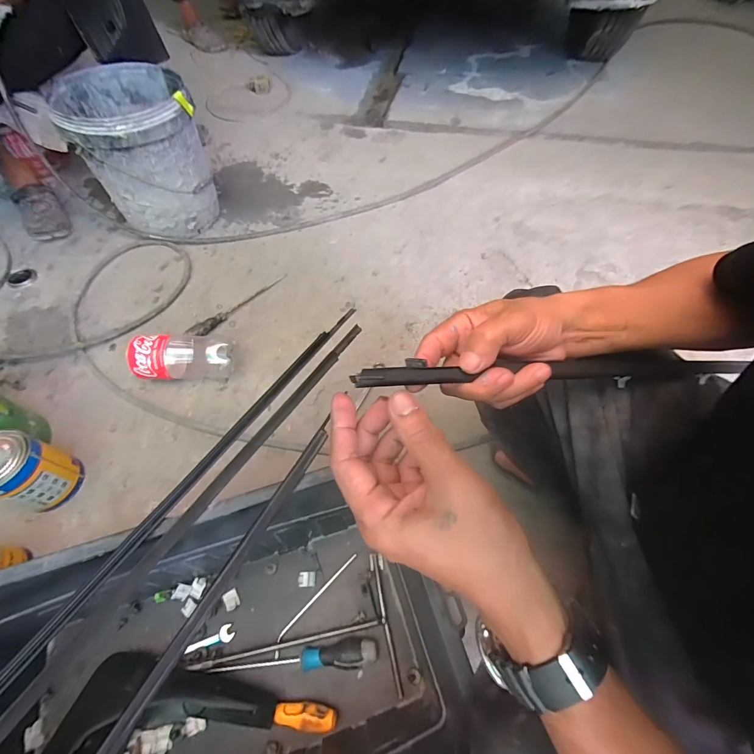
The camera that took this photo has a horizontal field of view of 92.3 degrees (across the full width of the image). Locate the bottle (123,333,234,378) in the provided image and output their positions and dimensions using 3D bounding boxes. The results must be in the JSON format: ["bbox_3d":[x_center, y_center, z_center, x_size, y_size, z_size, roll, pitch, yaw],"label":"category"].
[{"bbox_3d":[-0.409,-0.047,0.770,0.203,0.082,0.083,0,59,-18],"label":"bottle"}]

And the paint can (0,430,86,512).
[{"bbox_3d":[-0.595,0.165,0.621,0.097,0.143,0.099,-1,58,1],"label":"paint can"}]

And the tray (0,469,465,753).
[{"bbox_3d":[-0.222,0.355,0.429,0.548,0.239,0.305,-14,60,-10],"label":"tray"}]

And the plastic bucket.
[{"bbox_3d":[-0.588,-0.563,0.949,0.266,0.321,0.271,-1,58,1],"label":"plastic bucket"}]

